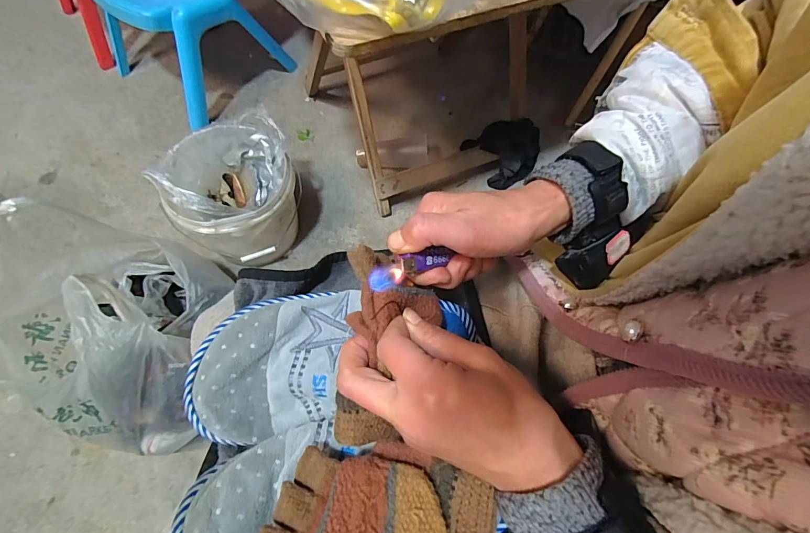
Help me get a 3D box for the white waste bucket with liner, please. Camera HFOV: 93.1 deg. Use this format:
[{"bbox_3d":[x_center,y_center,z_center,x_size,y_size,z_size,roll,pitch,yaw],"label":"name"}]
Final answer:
[{"bbox_3d":[-0.340,-0.147,0.796,0.233,0.213,0.227,1,65,-3],"label":"white waste bucket with liner"}]

